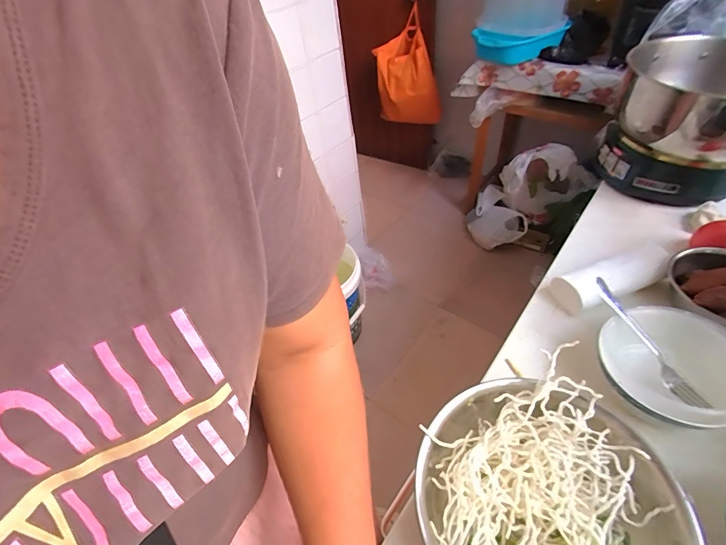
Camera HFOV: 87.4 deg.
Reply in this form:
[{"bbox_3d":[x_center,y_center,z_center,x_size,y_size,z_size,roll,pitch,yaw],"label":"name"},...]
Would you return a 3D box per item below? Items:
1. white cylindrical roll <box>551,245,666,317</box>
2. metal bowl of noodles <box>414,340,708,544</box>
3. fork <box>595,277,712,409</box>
[{"bbox_3d":[0.386,0.005,0.578,0.183,0.056,0.066,-16,46,-10],"label":"white cylindrical roll"},{"bbox_3d":[0.171,0.215,0.363,0.231,0.109,0.227,-3,45,3],"label":"metal bowl of noodles"},{"bbox_3d":[0.340,0.084,0.460,0.030,0.015,0.177,-23,70,-17],"label":"fork"}]

